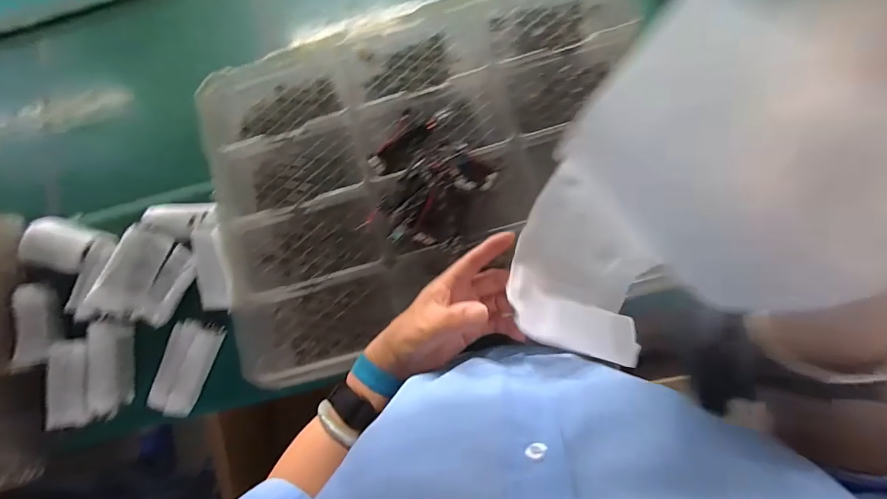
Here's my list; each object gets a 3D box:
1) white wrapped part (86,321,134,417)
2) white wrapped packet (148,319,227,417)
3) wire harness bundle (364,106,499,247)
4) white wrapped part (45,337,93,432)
[{"bbox_3d":[-0.497,0.176,0.632,0.050,0.033,0.134,-3,80,6],"label":"white wrapped part"},{"bbox_3d":[-0.378,0.167,0.614,0.062,0.043,0.131,18,83,9],"label":"white wrapped packet"},{"bbox_3d":[-0.024,-0.086,0.492,0.149,0.037,0.156,-1,80,6],"label":"wire harness bundle"},{"bbox_3d":[-0.539,0.191,0.603,0.044,0.031,0.120,-8,79,5],"label":"white wrapped part"}]

